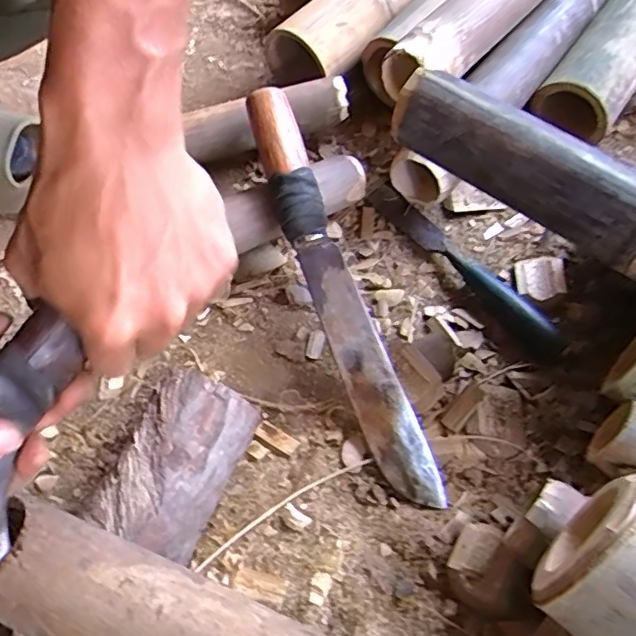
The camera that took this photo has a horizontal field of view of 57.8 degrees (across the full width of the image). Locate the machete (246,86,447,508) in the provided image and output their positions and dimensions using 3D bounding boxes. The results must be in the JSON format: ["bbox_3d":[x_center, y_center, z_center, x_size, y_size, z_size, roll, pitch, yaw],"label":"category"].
[{"bbox_3d":[0.012,-0.027,0.435,0.038,0.023,0.340,-19,78,-12],"label":"machete"}]

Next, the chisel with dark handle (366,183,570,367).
[{"bbox_3d":[0.120,-0.045,0.498,0.027,0.017,0.217,-35,66,-20],"label":"chisel with dark handle"}]

